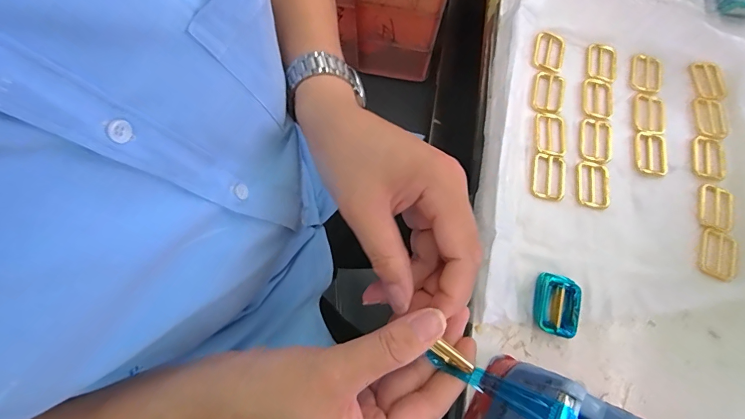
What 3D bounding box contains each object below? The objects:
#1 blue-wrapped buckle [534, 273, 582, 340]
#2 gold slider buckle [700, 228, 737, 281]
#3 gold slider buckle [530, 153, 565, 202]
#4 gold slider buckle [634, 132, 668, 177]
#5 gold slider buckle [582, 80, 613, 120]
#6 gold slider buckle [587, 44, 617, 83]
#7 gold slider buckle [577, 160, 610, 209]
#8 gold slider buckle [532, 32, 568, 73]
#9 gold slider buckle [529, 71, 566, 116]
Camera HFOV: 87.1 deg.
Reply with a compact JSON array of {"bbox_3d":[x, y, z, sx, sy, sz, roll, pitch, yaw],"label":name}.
[{"bbox_3d":[0.149,0.077,0.317,0.031,0.014,0.049,15,71,2],"label":"blue-wrapped buckle"},{"bbox_3d":[0.307,0.041,0.348,0.029,0.005,0.045,22,71,5],"label":"gold slider buckle"},{"bbox_3d":[0.162,-0.031,0.361,0.032,0.004,0.046,9,71,0],"label":"gold slider buckle"},{"bbox_3d":[0.268,-0.054,0.378,0.028,0.006,0.046,9,71,0],"label":"gold slider buckle"},{"bbox_3d":[0.226,-0.109,0.392,0.029,0.006,0.047,11,71,1],"label":"gold slider buckle"},{"bbox_3d":[0.240,-0.151,0.407,0.032,0.009,0.047,9,71,0],"label":"gold slider buckle"},{"bbox_3d":[0.204,-0.023,0.361,0.029,0.004,0.047,11,71,1],"label":"gold slider buckle"},{"bbox_3d":[0.183,-0.162,0.406,0.034,0.010,0.044,24,71,5],"label":"gold slider buckle"},{"bbox_3d":[0.175,-0.114,0.390,0.031,0.005,0.047,21,71,4],"label":"gold slider buckle"}]

